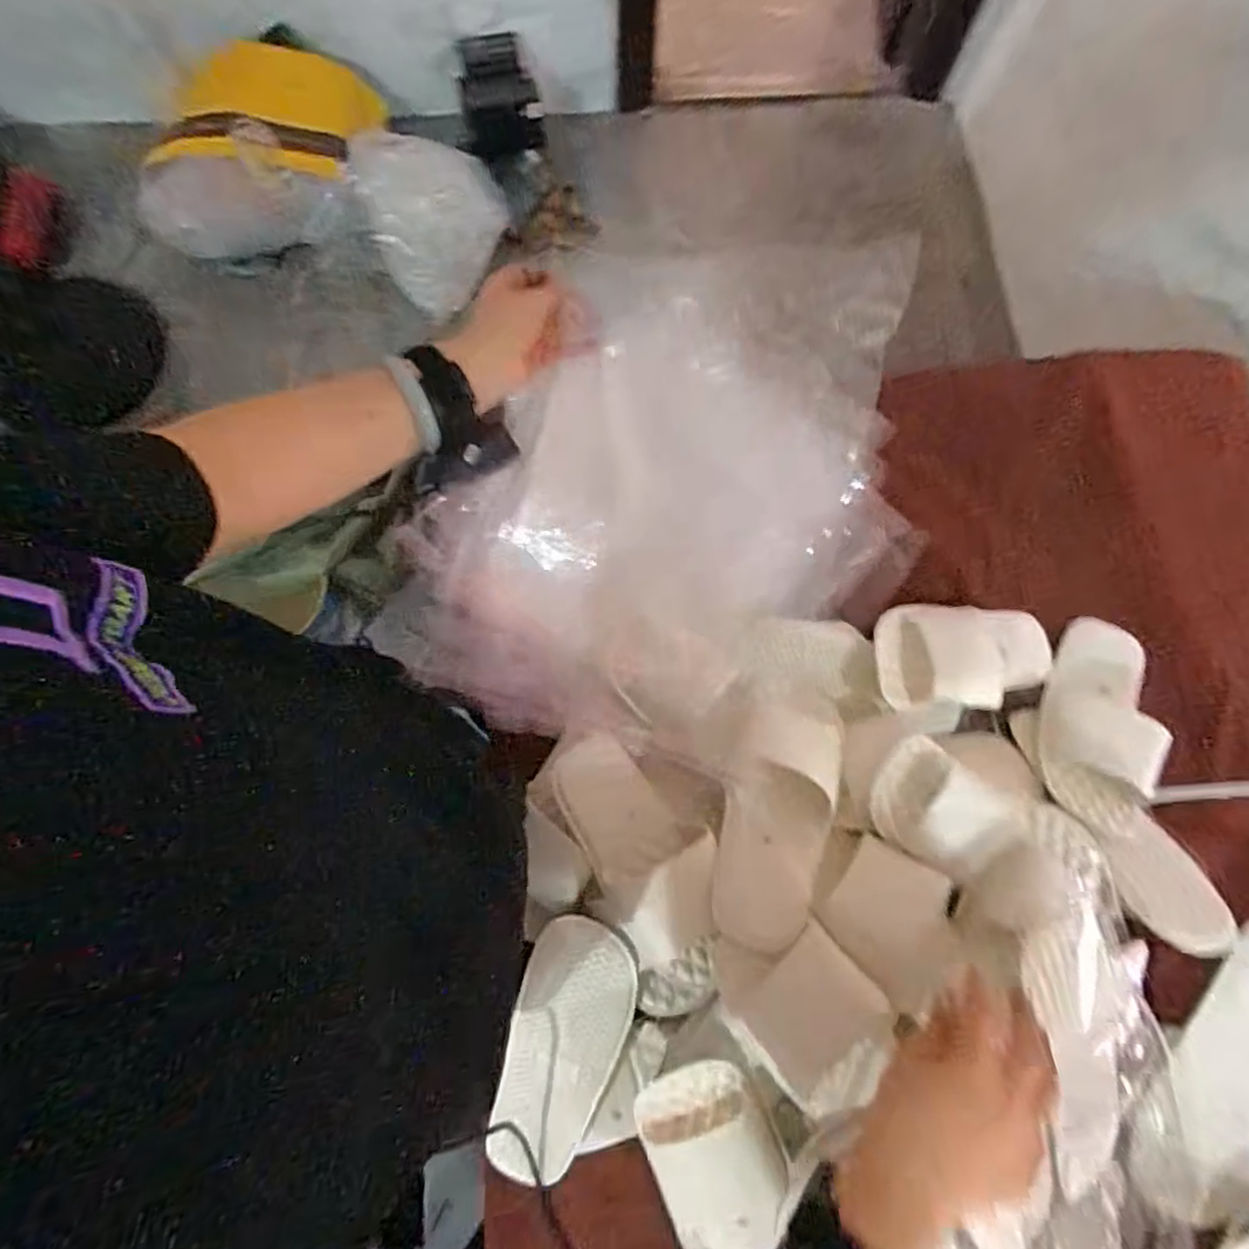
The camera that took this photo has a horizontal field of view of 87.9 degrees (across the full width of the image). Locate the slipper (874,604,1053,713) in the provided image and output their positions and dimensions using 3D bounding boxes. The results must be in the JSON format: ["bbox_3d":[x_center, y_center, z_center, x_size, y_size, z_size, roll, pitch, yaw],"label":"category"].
[{"bbox_3d":[0.359,0.029,0.663,0.211,0.050,0.107,-4,76,-22],"label":"slipper"}]

